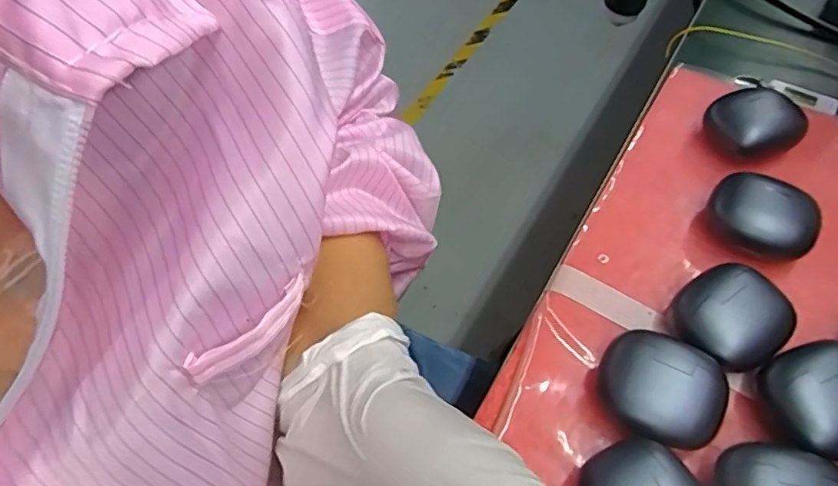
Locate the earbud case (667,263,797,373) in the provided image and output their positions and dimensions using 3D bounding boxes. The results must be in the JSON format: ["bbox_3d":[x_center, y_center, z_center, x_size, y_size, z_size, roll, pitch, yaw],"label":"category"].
[{"bbox_3d":[0.160,0.040,0.291,0.050,0.032,0.050,-38,63,-21],"label":"earbud case"}]

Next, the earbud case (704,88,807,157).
[{"bbox_3d":[0.218,-0.075,0.369,0.046,0.034,0.046,-19,58,-10],"label":"earbud case"}]

